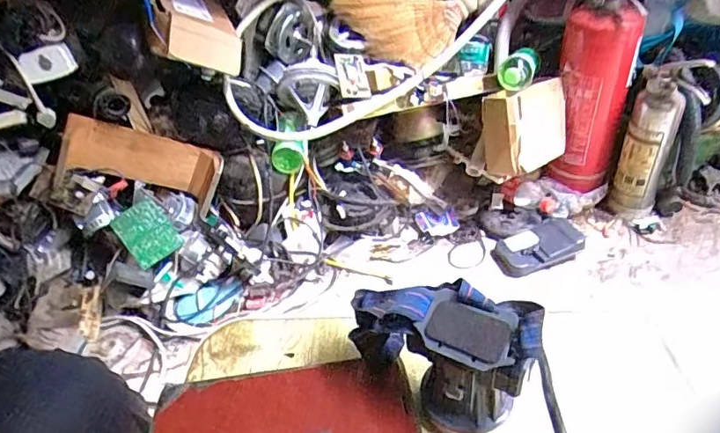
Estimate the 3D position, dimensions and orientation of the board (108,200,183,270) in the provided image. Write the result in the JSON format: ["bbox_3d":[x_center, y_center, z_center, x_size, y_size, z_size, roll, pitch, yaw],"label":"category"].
[{"bbox_3d":[-0.426,0.033,1.059,0.095,0.013,0.133,-37,73,-29],"label":"board"}]

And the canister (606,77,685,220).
[{"bbox_3d":[0.602,-0.136,1.123,0.090,0.313,0.074,17,43,28],"label":"canister"}]

